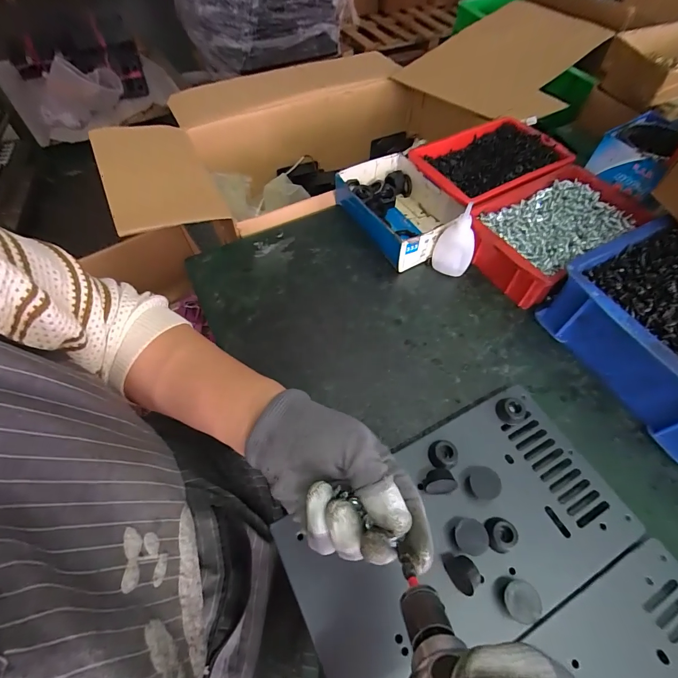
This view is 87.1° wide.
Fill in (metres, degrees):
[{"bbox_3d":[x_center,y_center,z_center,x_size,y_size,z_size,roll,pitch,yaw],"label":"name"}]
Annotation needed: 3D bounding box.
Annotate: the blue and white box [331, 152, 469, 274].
[{"bbox_3d":[0.079,-0.174,0.477,0.115,0.050,0.157,-26,61,-16],"label":"blue and white box"}]

